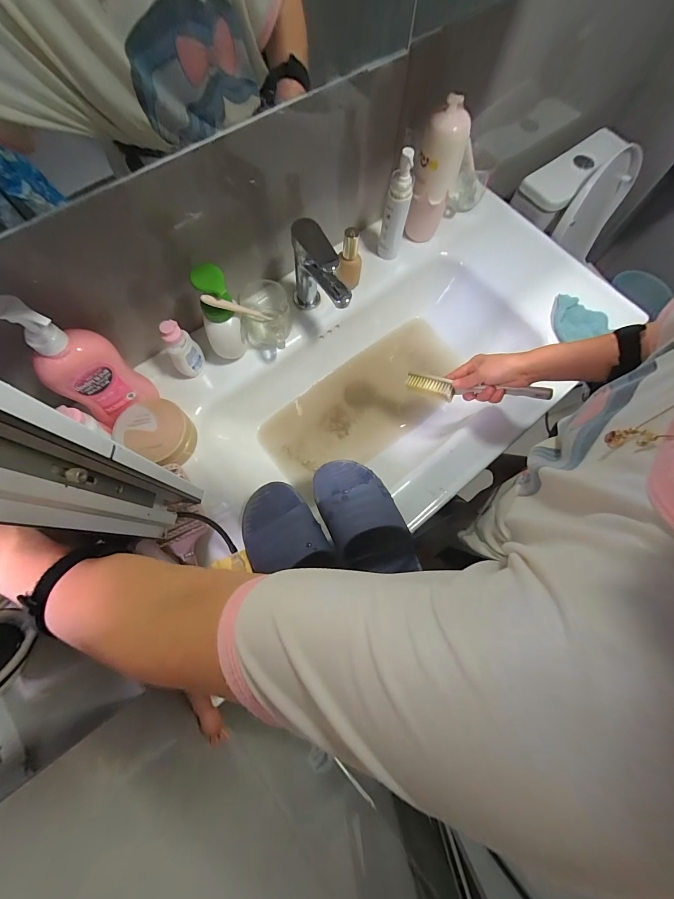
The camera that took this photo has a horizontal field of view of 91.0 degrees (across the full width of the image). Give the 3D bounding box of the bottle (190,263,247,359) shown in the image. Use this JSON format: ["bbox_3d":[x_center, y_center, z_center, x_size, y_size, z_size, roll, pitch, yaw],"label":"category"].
[{"bbox_3d":[-0.181,-0.201,0.520,0.061,0.170,0.050,-20,74,-8],"label":"bottle"}]

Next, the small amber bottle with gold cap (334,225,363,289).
[{"bbox_3d":[0.021,-0.335,0.586,0.039,0.110,0.032,33,74,9],"label":"small amber bottle with gold cap"}]

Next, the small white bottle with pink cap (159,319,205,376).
[{"bbox_3d":[-0.246,-0.157,0.532,0.028,0.113,0.039,4,72,0],"label":"small white bottle with pink cap"}]

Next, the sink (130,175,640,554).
[{"bbox_3d":[0.120,-0.143,0.657,0.815,0.143,0.463,-32,76,-11],"label":"sink"}]

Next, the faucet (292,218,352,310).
[{"bbox_3d":[-0.028,-0.281,0.554,0.149,0.153,0.045,44,76,12],"label":"faucet"}]

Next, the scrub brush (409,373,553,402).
[{"bbox_3d":[0.219,-0.097,0.540,0.221,0.026,0.035,12,70,30],"label":"scrub brush"}]

